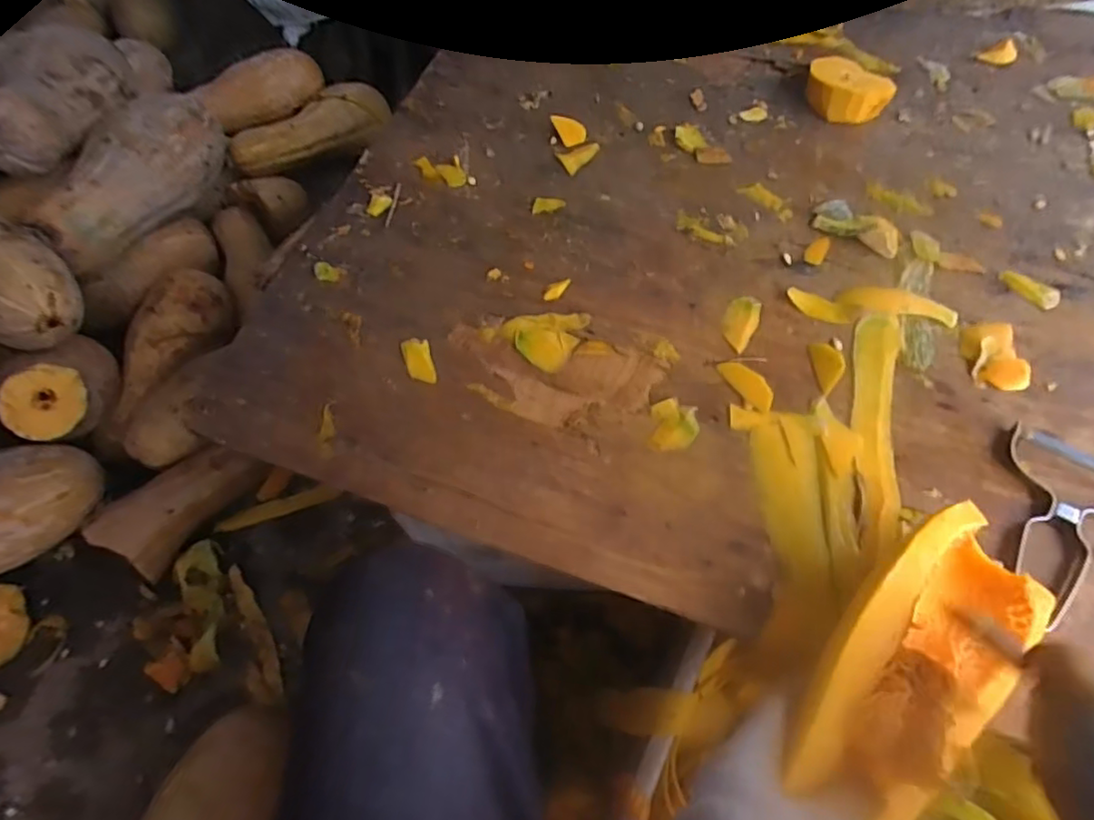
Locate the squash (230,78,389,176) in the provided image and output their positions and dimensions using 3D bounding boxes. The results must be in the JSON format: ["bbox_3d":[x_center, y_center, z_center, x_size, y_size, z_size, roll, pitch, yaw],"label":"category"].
[{"bbox_3d":[-0.408,-0.489,1.075,0.100,0.083,0.303,34,56,19],"label":"squash"}]

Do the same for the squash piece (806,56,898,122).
[{"bbox_3d":[0.309,-0.328,0.629,0.088,0.037,0.059,21,66,14],"label":"squash piece"}]

